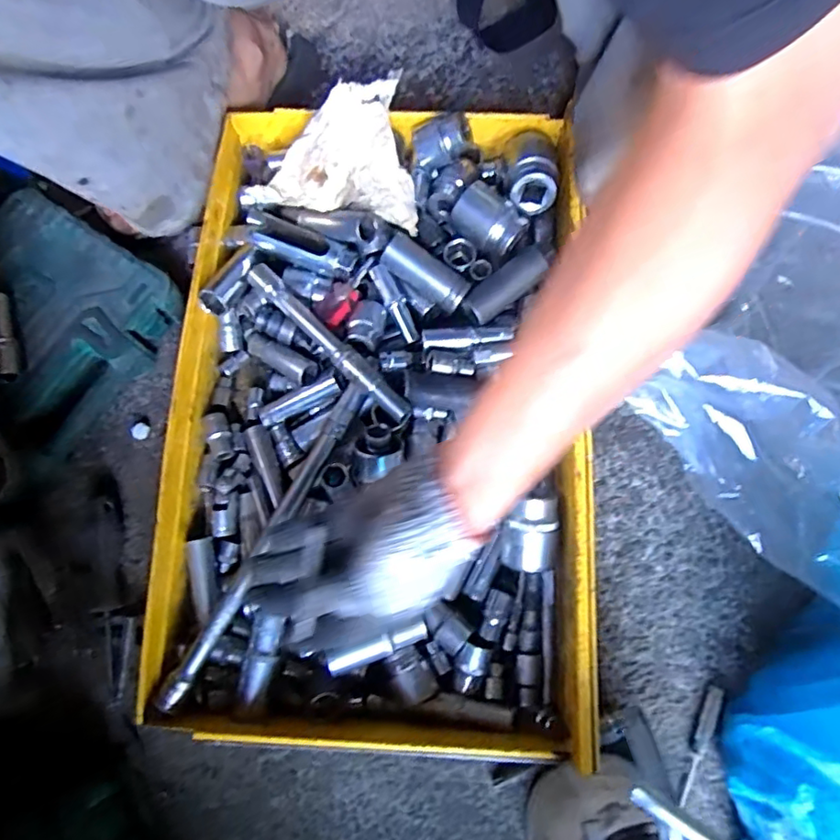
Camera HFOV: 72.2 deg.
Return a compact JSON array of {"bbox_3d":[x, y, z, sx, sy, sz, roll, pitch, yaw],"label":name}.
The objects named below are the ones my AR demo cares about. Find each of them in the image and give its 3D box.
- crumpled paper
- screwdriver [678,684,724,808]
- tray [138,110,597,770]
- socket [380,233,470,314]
[{"bbox_3d":[-0.088,-0.226,0.512,0.154,0.034,0.123,-6,98,7],"label":"crumpled paper"},{"bbox_3d":[0.218,0.254,0.451,0.013,0.007,0.090,23,78,7],"label":"screwdriver"},{"bbox_3d":[-0.038,-0.018,0.488,0.329,0.080,0.528,1,76,2],"label":"tray"},{"bbox_3d":[0.004,-0.127,0.507,0.078,0.038,0.027,36,80,9],"label":"socket"}]

